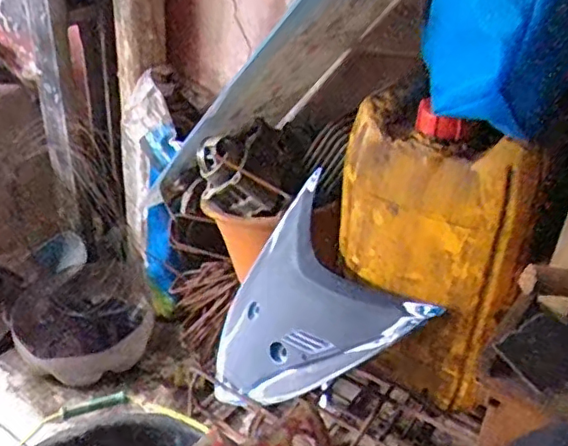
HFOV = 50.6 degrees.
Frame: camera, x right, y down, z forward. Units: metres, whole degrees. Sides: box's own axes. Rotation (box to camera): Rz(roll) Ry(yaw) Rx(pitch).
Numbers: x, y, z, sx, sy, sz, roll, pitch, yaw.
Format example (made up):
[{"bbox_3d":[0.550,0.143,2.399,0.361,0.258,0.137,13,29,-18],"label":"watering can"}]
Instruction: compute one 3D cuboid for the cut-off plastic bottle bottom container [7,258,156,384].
[{"bbox_3d":[-0.375,0.198,1.144,0.244,0.114,0.244,-15,38,-26],"label":"cut-off plastic bottle bottom container"}]

